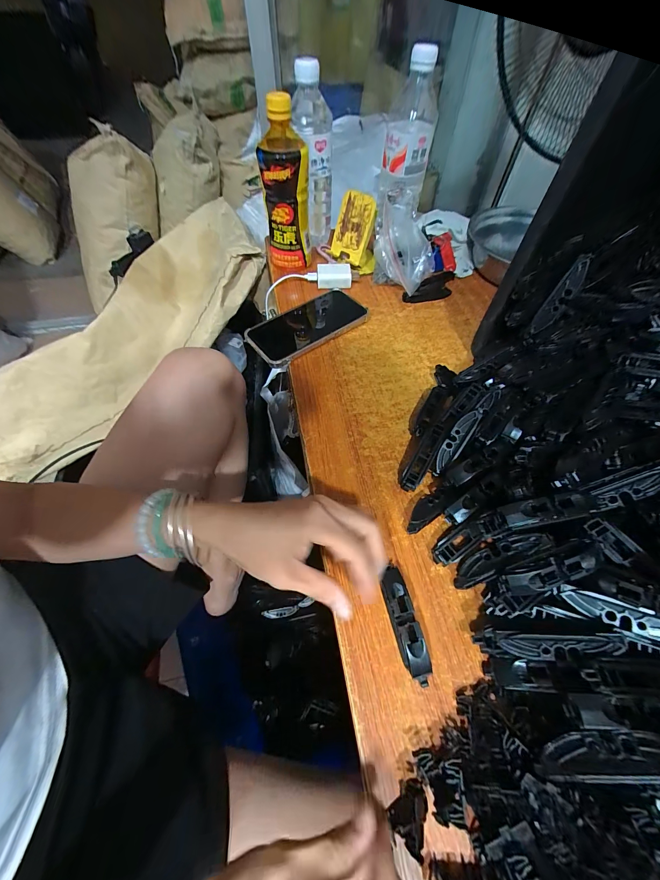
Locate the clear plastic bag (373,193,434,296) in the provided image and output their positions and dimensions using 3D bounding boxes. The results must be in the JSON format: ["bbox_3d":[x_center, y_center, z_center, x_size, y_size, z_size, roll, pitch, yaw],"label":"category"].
[{"bbox_3d":[0.115,-0.301,0.471,0.086,0.092,0.140,1,58,1],"label":"clear plastic bag"}]

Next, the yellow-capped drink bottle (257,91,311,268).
[{"bbox_3d":[-0.065,-0.359,0.438,0.066,0.181,0.072,-6,58,-4],"label":"yellow-capped drink bottle"}]

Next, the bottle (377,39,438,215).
[{"bbox_3d":[0.121,-0.445,0.461,0.071,0.193,0.067,-17,59,-11],"label":"bottle"}]

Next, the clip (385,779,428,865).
[{"bbox_3d":[0.047,0.227,0.183,0.022,0.012,0.029,19,61,15],"label":"clip"}]

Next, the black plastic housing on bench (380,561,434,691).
[{"bbox_3d":[0.057,0.142,0.236,0.019,0.018,0.079,-12,59,-8],"label":"black plastic housing on bench"}]

